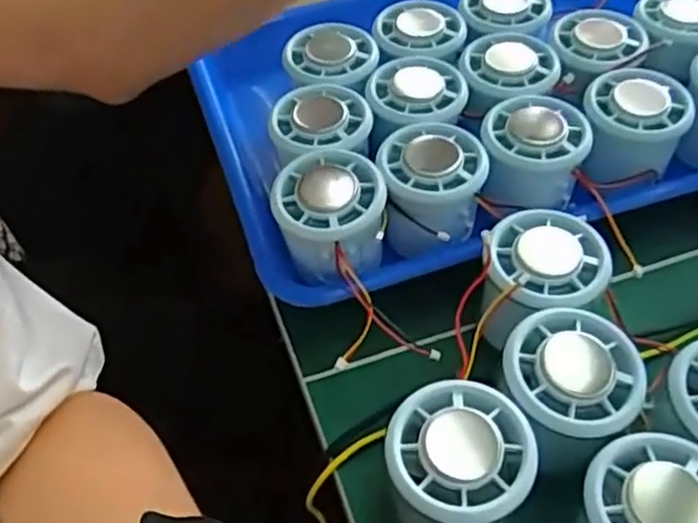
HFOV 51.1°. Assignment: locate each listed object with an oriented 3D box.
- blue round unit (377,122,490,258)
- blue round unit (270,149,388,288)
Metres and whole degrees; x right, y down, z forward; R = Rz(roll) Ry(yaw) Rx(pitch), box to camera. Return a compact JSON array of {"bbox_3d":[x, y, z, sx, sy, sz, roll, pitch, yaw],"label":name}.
[{"bbox_3d":[0.042,-0.037,0.382,0.055,0.039,0.065,11,52,10],"label":"blue round unit"},{"bbox_3d":[-0.010,-0.021,0.372,0.054,0.042,0.059,0,51,0],"label":"blue round unit"}]

